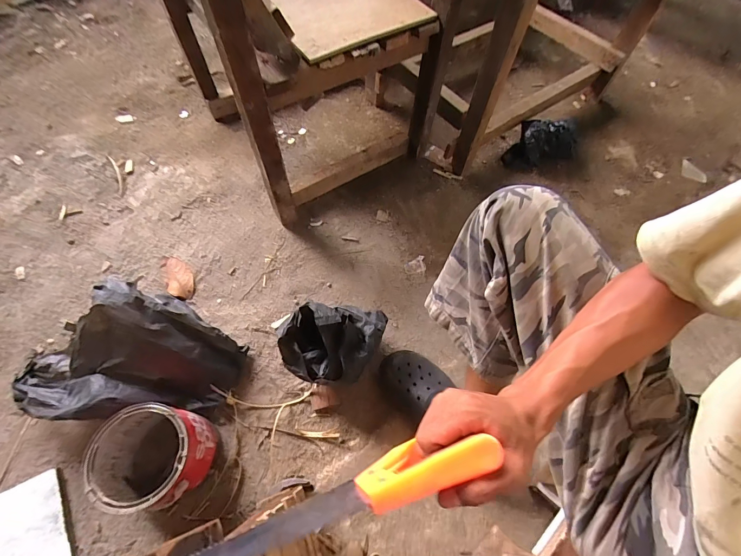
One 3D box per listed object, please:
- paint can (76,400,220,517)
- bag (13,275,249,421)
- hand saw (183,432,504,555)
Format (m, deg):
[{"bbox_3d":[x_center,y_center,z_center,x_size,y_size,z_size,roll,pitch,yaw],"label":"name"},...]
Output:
[{"bbox_3d":[-0.370,0.313,0.609,0.157,0.172,0.144,1,62,-1],"label":"paint can"},{"bbox_3d":[-0.472,0.145,0.674,0.387,0.176,0.216,-7,63,-5],"label":"bag"},{"bbox_3d":[-0.084,0.182,0.239,0.358,0.105,0.030,-15,64,-15],"label":"hand saw"}]

